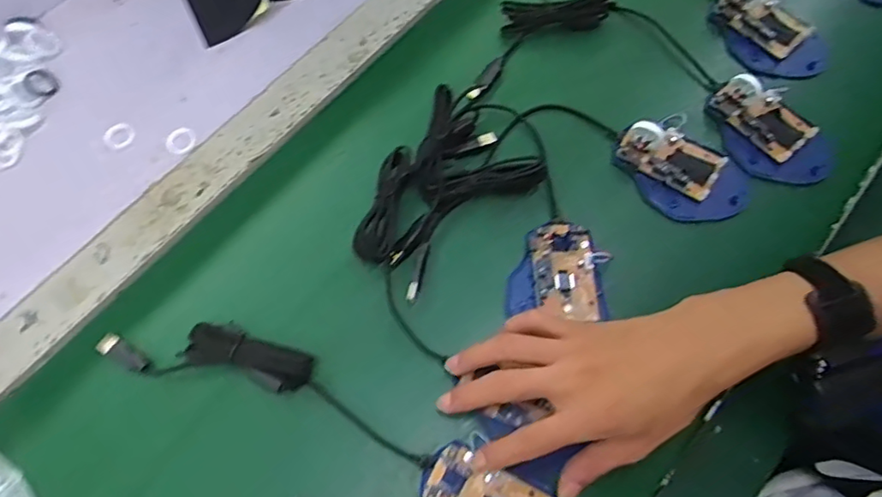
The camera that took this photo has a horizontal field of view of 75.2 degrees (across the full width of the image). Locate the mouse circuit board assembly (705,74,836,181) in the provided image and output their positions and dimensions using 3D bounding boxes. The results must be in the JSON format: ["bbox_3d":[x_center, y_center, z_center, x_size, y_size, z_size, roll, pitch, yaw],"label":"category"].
[{"bbox_3d":[0.268,-0.097,0.465,0.067,0.027,0.106,-43,71,-14],"label":"mouse circuit board assembly"}]

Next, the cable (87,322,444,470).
[{"bbox_3d":[-0.127,0.090,0.411,0.258,0.019,0.050,14,68,9],"label":"cable"}]

